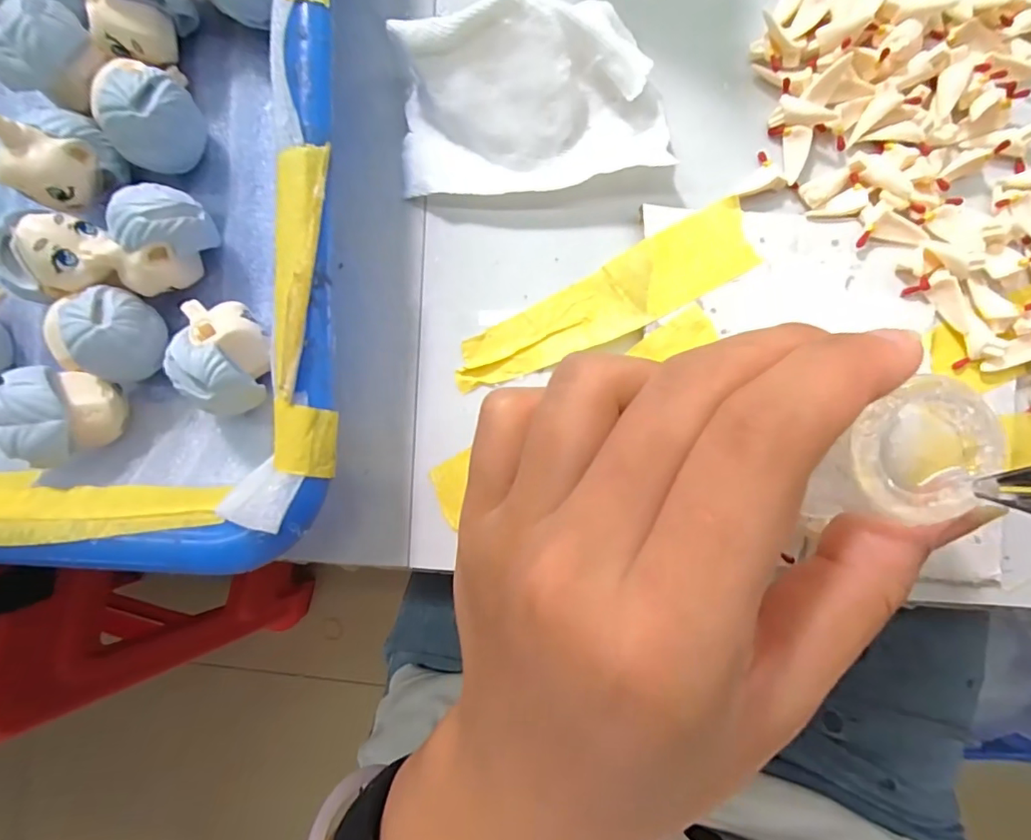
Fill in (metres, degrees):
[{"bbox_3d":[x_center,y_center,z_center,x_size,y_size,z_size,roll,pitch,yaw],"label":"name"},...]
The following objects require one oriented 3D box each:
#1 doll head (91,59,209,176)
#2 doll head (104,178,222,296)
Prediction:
[{"bbox_3d":[-0.095,-0.080,0.135,0.018,0.026,0.025,39,92,4],"label":"doll head"},{"bbox_3d":[-0.092,-0.047,0.134,0.018,0.024,0.026,35,92,4],"label":"doll head"}]

